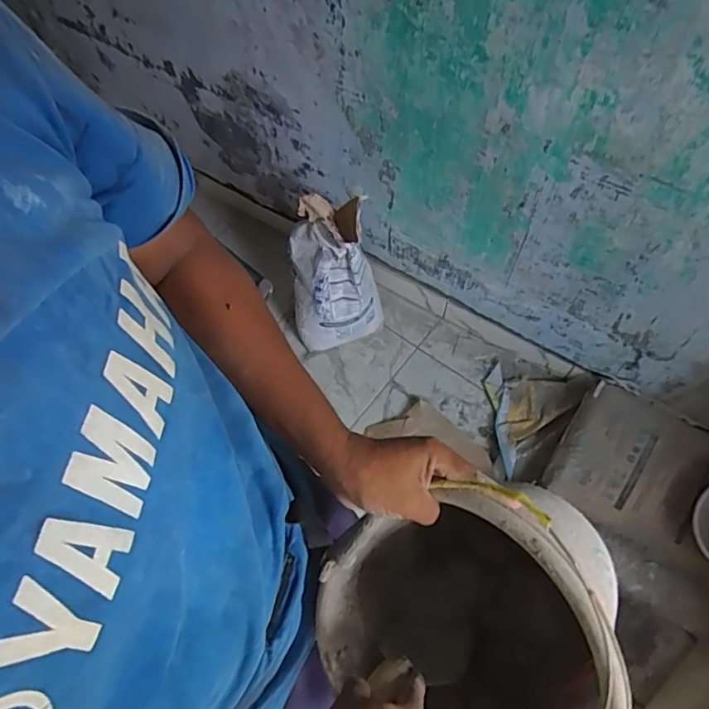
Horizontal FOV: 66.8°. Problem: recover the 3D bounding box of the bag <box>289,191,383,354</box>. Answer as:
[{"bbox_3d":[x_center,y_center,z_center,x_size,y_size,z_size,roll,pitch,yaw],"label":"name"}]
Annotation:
[{"bbox_3d":[-0.050,-0.195,1.424,0.229,0.543,0.119,1,64,3],"label":"bag"}]

